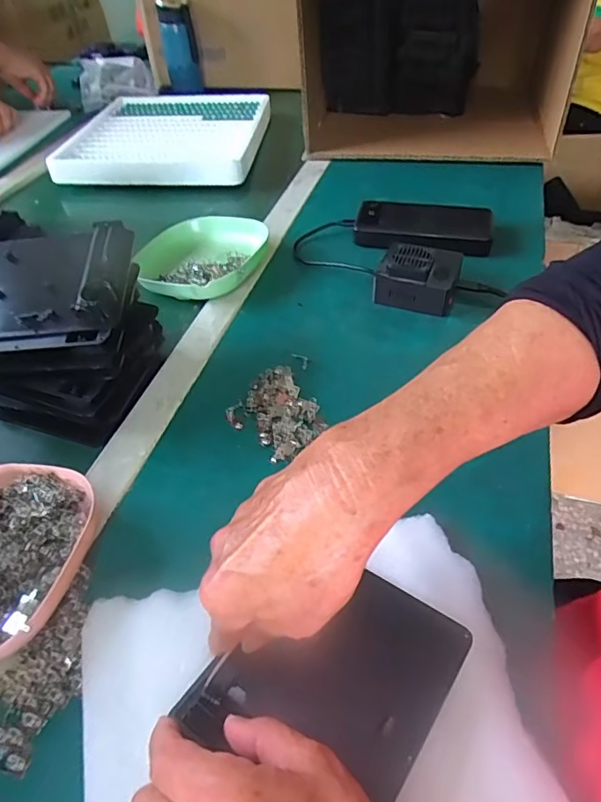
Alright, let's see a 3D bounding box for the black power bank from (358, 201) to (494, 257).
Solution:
[{"bbox_3d":[0.146,-0.207,0.613,0.156,0.026,0.079,7,48,7],"label":"black power bank"}]

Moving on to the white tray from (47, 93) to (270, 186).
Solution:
[{"bbox_3d":[-0.211,-0.434,0.831,0.291,0.028,0.318,-1,46,3],"label":"white tray"}]

